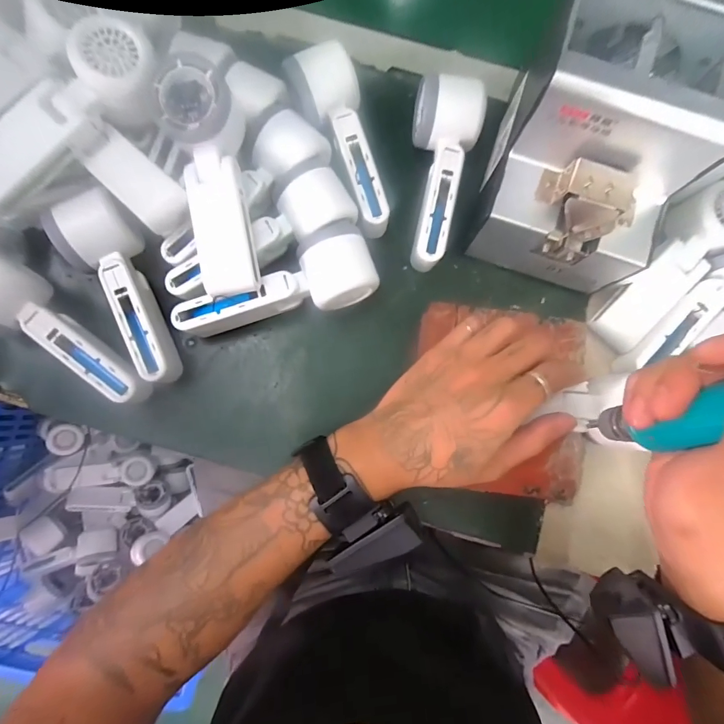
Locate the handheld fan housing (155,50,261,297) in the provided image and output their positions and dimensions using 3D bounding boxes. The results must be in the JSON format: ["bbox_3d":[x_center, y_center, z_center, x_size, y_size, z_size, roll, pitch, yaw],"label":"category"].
[{"bbox_3d":[-0.112,-0.135,0.314,0.052,0.050,0.166,-9,96,-3],"label":"handheld fan housing"}]

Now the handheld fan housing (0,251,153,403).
[{"bbox_3d":[-0.236,-0.023,0.318,0.145,0.056,0.053,33,82,3],"label":"handheld fan housing"}]

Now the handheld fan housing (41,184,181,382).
[{"bbox_3d":[-0.193,-0.055,0.336,0.050,0.061,0.152,-23,83,-5],"label":"handheld fan housing"}]

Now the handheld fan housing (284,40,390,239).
[{"bbox_3d":[-0.019,-0.184,0.354,0.058,0.056,0.154,-14,82,-3],"label":"handheld fan housing"}]

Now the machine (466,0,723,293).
[{"bbox_3d":[0.177,-0.163,0.313,0.119,0.147,0.164,20,82,1],"label":"machine"}]

